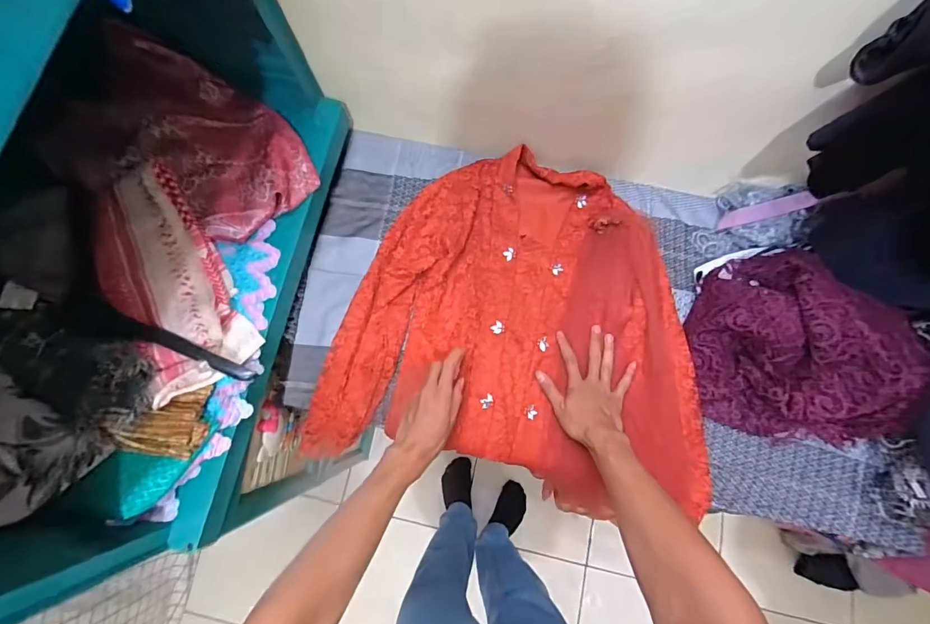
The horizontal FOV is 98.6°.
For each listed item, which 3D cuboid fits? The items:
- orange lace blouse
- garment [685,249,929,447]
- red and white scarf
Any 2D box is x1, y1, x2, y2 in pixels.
[{"bbox_3d":[0.097,0.015,0.643,0.569,0.052,0.508,12,78,3],"label":"orange lace blouse"},{"bbox_3d":[0.467,0.043,0.571,0.226,0.138,0.267,-3,77,0],"label":"garment"},{"bbox_3d":[-0.416,-0.046,0.564,0.133,0.049,0.324,-31,79,-6],"label":"red and white scarf"}]

